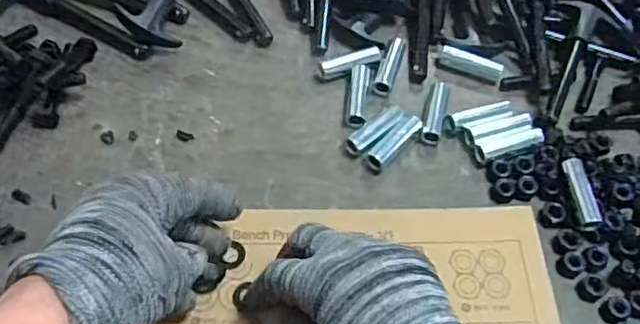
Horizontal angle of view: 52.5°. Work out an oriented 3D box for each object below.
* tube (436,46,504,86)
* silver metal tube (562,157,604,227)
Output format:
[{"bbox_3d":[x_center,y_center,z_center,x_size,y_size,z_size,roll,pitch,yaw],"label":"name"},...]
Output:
[{"bbox_3d":[0.120,-0.078,0.517,0.050,0.018,0.013,23,59,10],"label":"tube"},{"bbox_3d":[0.179,0.021,0.443,0.013,0.014,0.050,-4,58,-7],"label":"silver metal tube"}]

